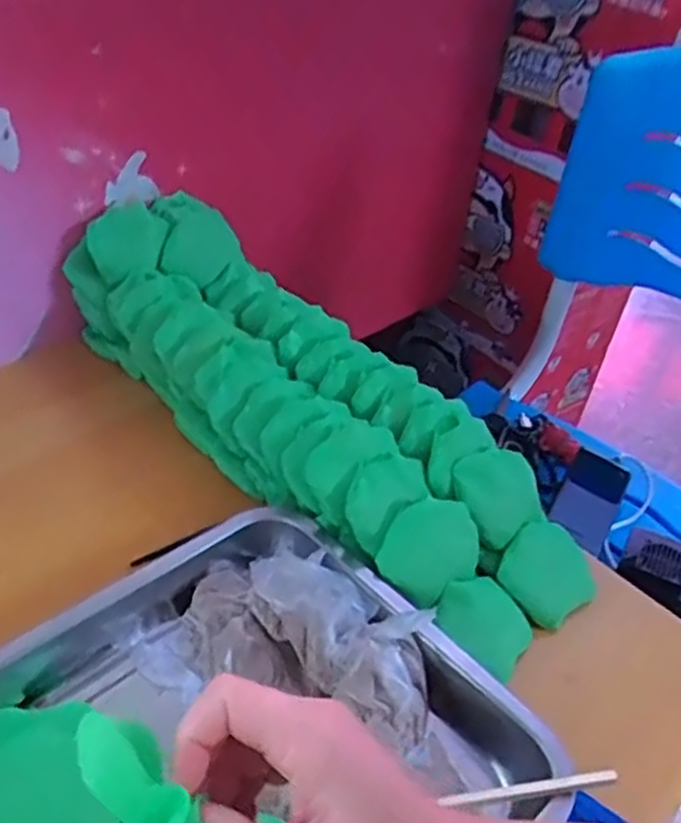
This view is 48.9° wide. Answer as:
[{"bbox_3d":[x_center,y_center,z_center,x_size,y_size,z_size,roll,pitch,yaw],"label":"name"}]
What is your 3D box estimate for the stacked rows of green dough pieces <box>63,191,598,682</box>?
[{"bbox_3d":[-0.033,-0.015,0.604,0.161,0.079,0.516,-27,51,-34],"label":"stacked rows of green dough pieces"}]

